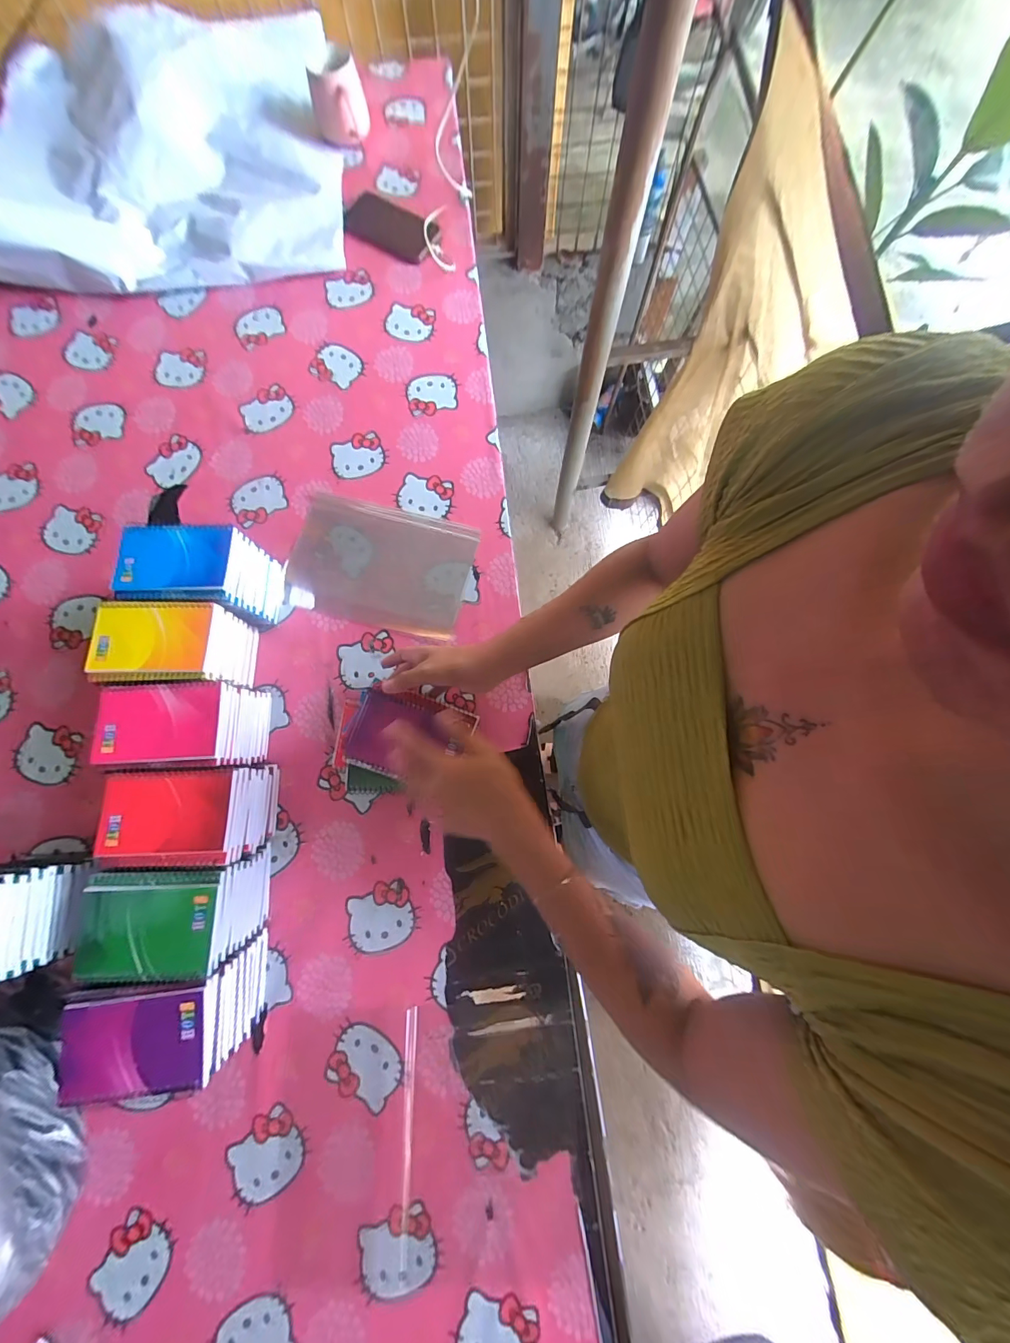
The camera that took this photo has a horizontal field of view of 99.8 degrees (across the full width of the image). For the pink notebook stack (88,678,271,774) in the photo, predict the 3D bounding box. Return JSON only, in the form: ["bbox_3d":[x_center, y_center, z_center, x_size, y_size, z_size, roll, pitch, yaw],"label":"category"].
[{"bbox_3d":[-0.364,0.069,0.503,0.143,0.110,0.097,-4,78,-1],"label":"pink notebook stack"}]

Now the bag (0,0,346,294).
[{"bbox_3d":[-0.605,-0.870,0.700,0.615,0.105,0.531,-8,78,-1],"label":"bag"}]

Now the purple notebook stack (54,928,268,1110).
[{"bbox_3d":[-0.340,0.349,0.440,0.134,0.114,0.095,-7,78,-1],"label":"purple notebook stack"}]

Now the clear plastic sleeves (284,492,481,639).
[{"bbox_3d":[-0.176,-0.150,0.600,0.245,0.014,0.168,14,78,3],"label":"clear plastic sleeves"}]

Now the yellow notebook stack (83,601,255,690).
[{"bbox_3d":[-0.387,-0.023,0.522,0.138,0.111,0.095,-1,78,0],"label":"yellow notebook stack"}]

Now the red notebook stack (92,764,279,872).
[{"bbox_3d":[-0.348,0.160,0.483,0.136,0.106,0.097,-2,78,0],"label":"red notebook stack"}]

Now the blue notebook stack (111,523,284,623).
[{"bbox_3d":[-0.371,-0.115,0.541,0.148,0.112,0.097,-1,78,0],"label":"blue notebook stack"}]

